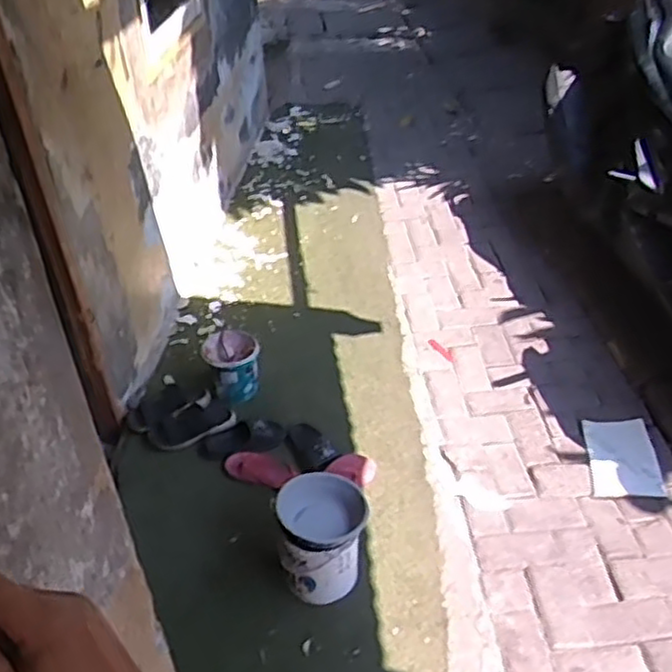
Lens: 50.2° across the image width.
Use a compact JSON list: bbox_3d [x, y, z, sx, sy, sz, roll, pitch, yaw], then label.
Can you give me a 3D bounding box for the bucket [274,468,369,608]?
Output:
[{"bbox_3d":[-0.029,0.480,1.679,0.196,0.273,0.193,-1,39,1],"label":"bucket"}]

